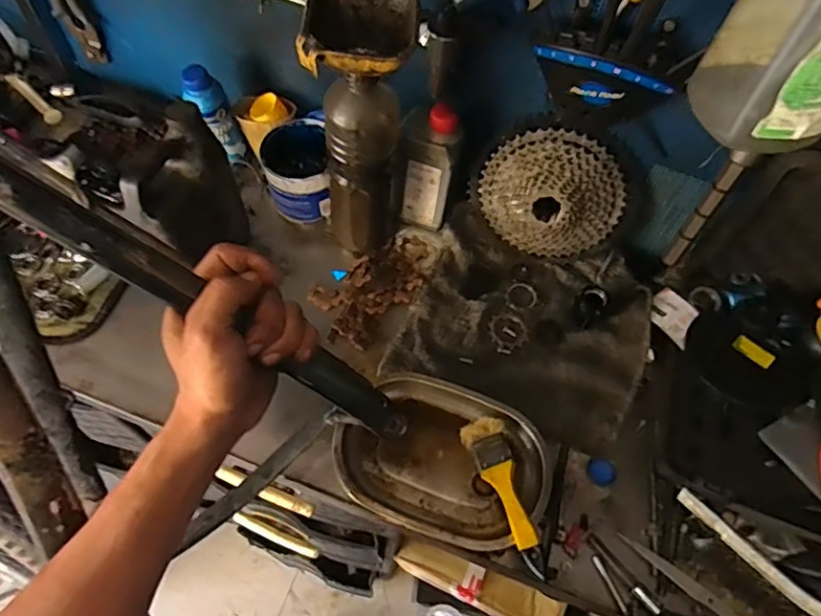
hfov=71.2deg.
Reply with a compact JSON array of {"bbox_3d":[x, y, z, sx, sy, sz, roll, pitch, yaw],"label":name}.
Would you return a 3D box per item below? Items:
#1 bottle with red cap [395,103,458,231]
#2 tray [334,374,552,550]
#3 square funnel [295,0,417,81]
[{"bbox_3d":[0.019,-0.173,0.695,0.064,0.170,0.057,11,60,3],"label":"bottle with red cap"},{"bbox_3d":[0.036,0.153,0.599,0.212,0.035,0.152,20,61,8],"label":"tray"},{"bbox_3d":[-0.045,-0.233,0.493,0.088,0.067,0.087,2,60,-3],"label":"square funnel"}]

